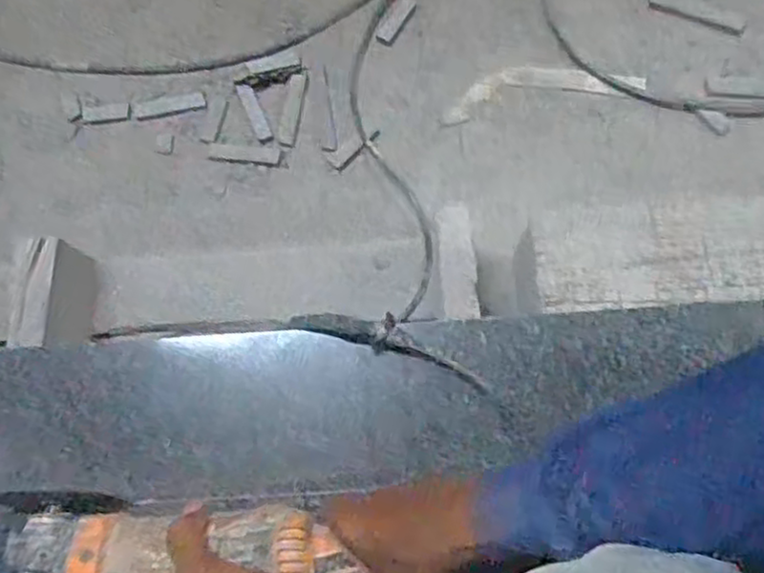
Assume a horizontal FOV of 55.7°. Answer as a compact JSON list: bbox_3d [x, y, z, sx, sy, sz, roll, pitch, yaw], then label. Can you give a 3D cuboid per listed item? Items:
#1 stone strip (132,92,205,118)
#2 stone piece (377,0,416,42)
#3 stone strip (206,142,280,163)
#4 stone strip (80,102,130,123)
[{"bbox_3d":[-0.250,-0.213,0.850,0.082,0.004,0.020,-10,77,0],"label":"stone strip"},{"bbox_3d":[0.015,-0.321,0.869,0.023,0.006,0.059,34,81,8],"label":"stone piece"},{"bbox_3d":[-0.160,-0.154,0.832,0.084,0.004,0.019,7,78,3],"label":"stone strip"},{"bbox_3d":[-0.325,-0.204,0.849,0.055,0.004,0.023,-4,77,1],"label":"stone strip"}]

